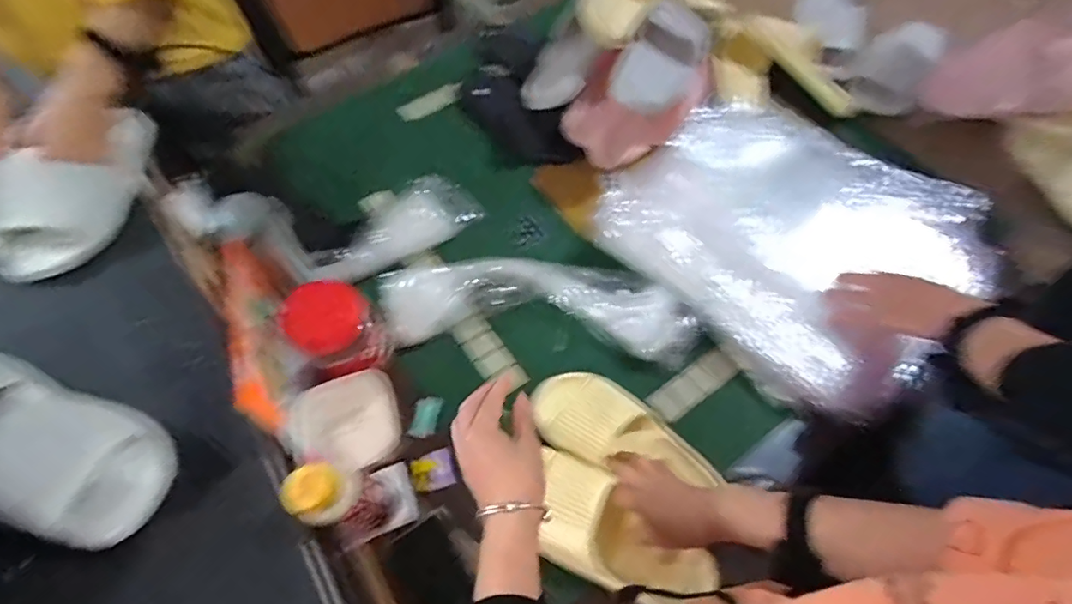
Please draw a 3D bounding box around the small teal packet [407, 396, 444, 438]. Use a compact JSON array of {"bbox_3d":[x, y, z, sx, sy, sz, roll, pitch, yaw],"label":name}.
[{"bbox_3d":[-0.140,0.144,0.658,0.032,0.008,0.050,12,62,6],"label":"small teal packet"}]

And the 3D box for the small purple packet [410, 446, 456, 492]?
[{"bbox_3d":[-0.125,0.204,0.626,0.049,0.004,0.044,-16,62,-9],"label":"small purple packet"}]

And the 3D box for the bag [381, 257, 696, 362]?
[{"bbox_3d":[-0.002,0.003,0.707,0.421,0.050,0.134,5,61,2],"label":"bag"}]

